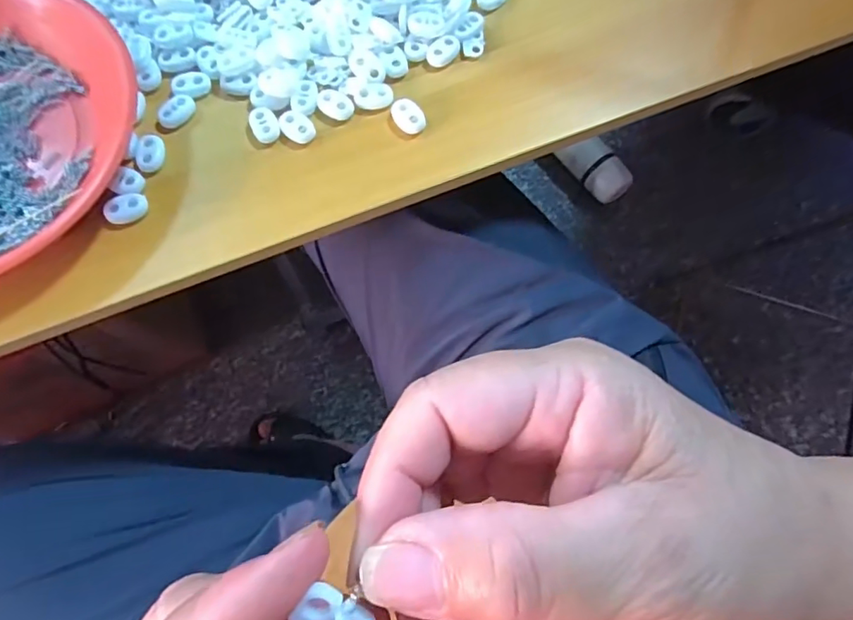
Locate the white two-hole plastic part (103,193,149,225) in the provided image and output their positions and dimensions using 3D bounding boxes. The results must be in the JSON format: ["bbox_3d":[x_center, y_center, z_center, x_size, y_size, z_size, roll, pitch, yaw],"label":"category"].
[{"bbox_3d":[-0.161,-0.055,0.283,0.021,0.006,0.015,-18,72,-6],"label":"white two-hole plastic part"}]

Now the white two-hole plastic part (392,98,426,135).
[{"bbox_3d":[-0.011,-0.110,0.300,0.016,0.004,0.023,-28,74,-9],"label":"white two-hole plastic part"}]

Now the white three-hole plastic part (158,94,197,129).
[{"bbox_3d":[-0.144,-0.114,0.301,0.015,0.004,0.023,37,75,12],"label":"white three-hole plastic part"}]

